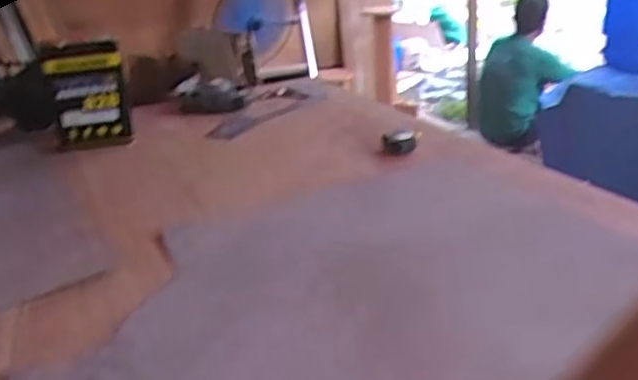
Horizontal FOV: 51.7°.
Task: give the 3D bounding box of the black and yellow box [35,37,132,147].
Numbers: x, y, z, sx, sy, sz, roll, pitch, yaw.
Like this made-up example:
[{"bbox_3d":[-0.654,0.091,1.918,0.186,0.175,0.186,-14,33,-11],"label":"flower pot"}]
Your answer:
[{"bbox_3d":[-0.551,-0.231,1.564,0.171,0.235,0.063,-9,22,-15],"label":"black and yellow box"}]

